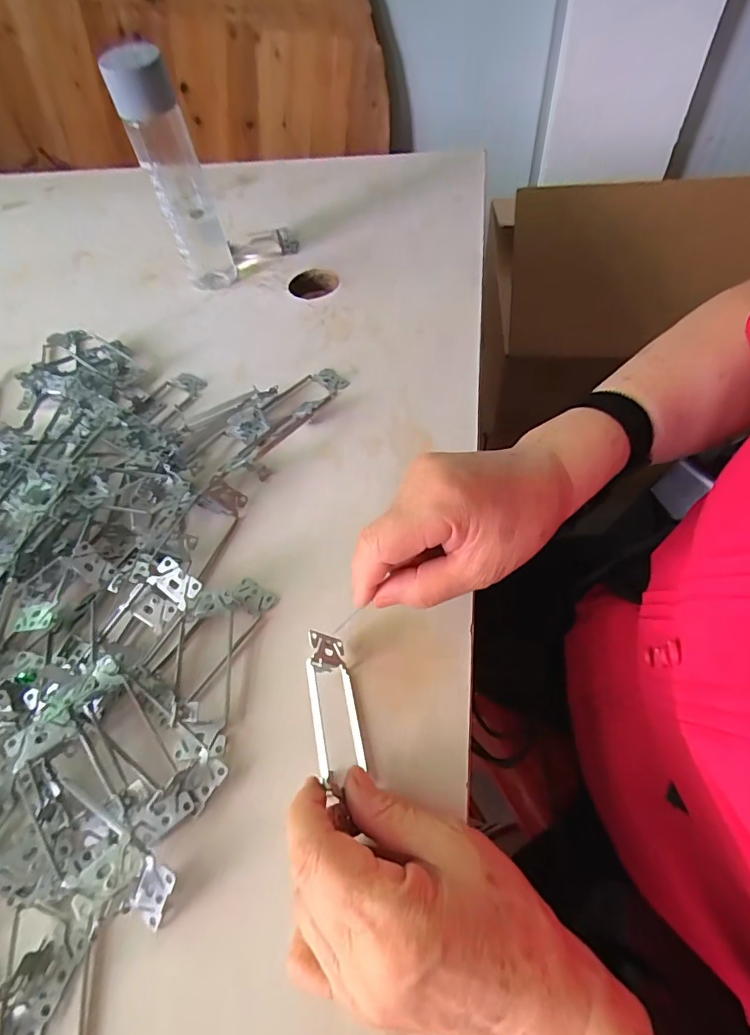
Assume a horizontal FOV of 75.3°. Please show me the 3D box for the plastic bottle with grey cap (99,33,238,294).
[{"bbox_3d":[-0.205,-0.350,0.507,0.061,0.206,0.056,-21,56,-8],"label":"plastic bottle with grey cap"}]

